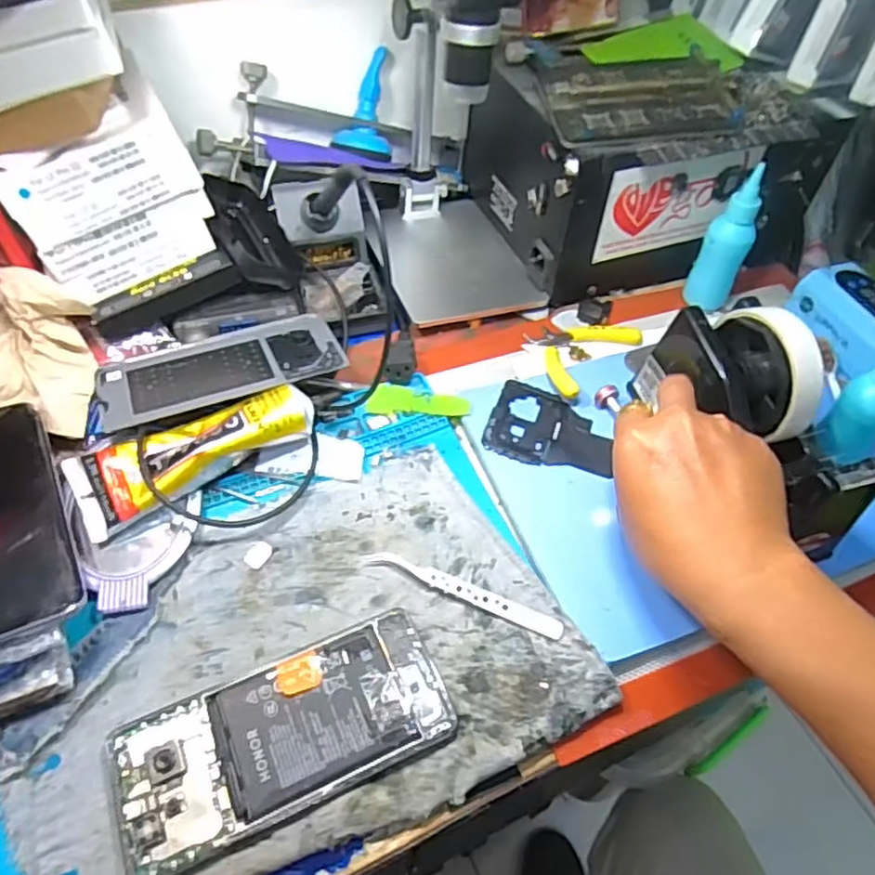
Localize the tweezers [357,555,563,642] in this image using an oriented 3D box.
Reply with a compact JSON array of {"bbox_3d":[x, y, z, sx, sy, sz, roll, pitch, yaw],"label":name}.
[{"bbox_3d":[0.014,0.090,0.383,0.120,0.007,0.010,21,53,12],"label":"tweezers"}]

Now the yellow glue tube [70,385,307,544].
[{"bbox_3d":[-0.148,0.009,0.407,0.143,0.032,0.052,-22,56,-20],"label":"yellow glue tube"}]

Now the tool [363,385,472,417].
[{"bbox_3d":[-0.012,-0.025,0.460,0.070,0.005,0.020,9,51,3],"label":"tool"}]

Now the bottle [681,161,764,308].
[{"bbox_3d":[0.227,-0.151,0.514,0.031,0.110,0.028,9,51,3],"label":"bottle"}]

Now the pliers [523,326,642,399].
[{"bbox_3d":[0.104,-0.071,0.502,0.068,0.013,0.098,38,58,24],"label":"pliers"}]

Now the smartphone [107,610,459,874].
[{"bbox_3d":[-0.076,0.147,0.331,0.162,0.009,0.075,-19,55,-18],"label":"smartphone"}]

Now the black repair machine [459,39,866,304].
[{"bbox_3d":[0.180,-0.246,0.561,0.255,0.143,0.194,-14,54,-15],"label":"black repair machine"}]

